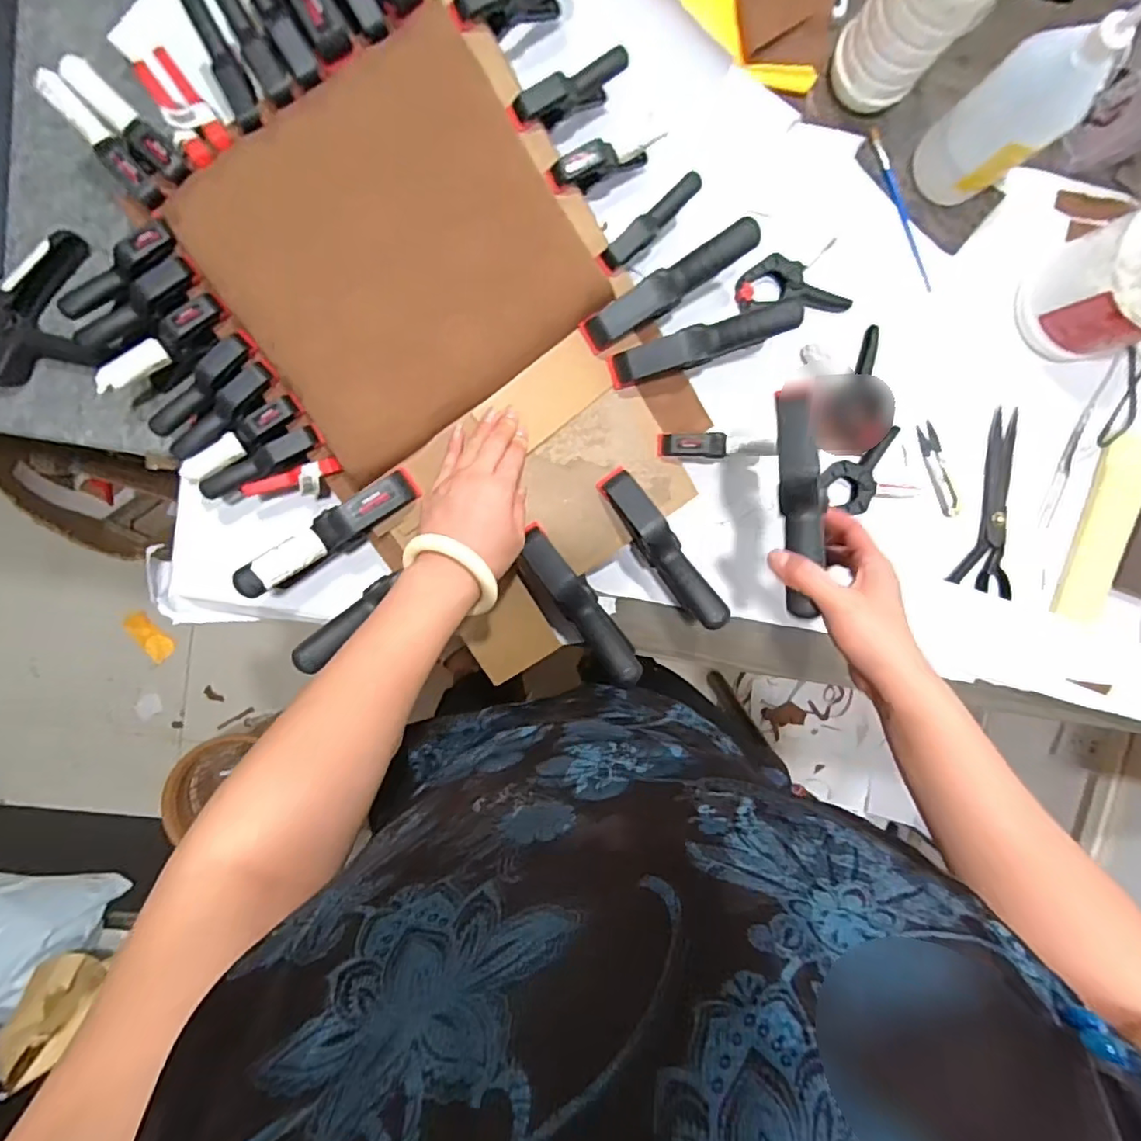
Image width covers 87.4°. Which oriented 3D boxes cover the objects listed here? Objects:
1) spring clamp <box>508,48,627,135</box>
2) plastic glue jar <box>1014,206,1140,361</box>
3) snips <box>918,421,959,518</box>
[{"bbox_3d":[-0.002,-0.414,0.524,0.124,0.063,0.030,-39,99,-20],"label":"spring clamp"},{"bbox_3d":[0.535,-0.273,0.561,0.131,0.152,0.111,-15,97,-3],"label":"plastic glue jar"},{"bbox_3d":[0.398,-0.108,0.643,0.020,0.007,0.102,-20,98,-3],"label":"snips"}]

